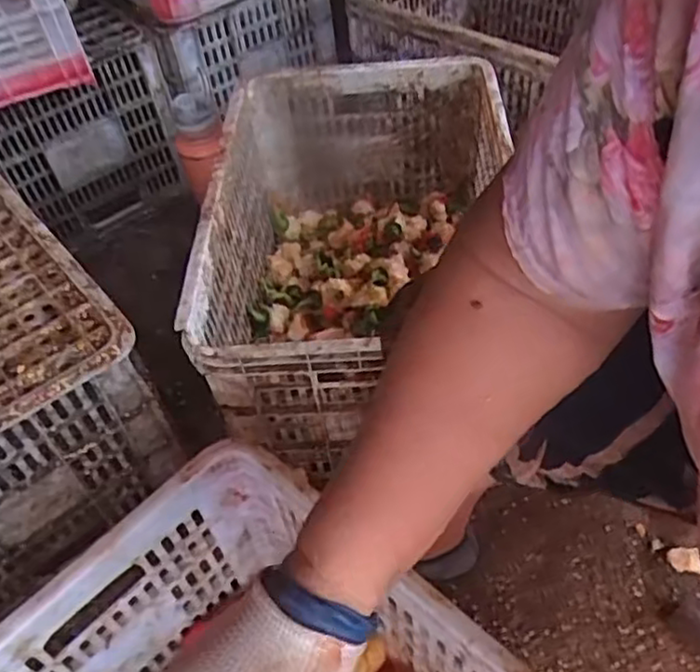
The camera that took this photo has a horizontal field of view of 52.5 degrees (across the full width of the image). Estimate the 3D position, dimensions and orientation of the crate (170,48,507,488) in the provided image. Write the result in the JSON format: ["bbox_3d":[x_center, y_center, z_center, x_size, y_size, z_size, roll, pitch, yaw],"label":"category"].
[{"bbox_3d":[0.018,-0.113,0.925,0.346,0.253,0.520,-3,49,4],"label":"crate"}]

